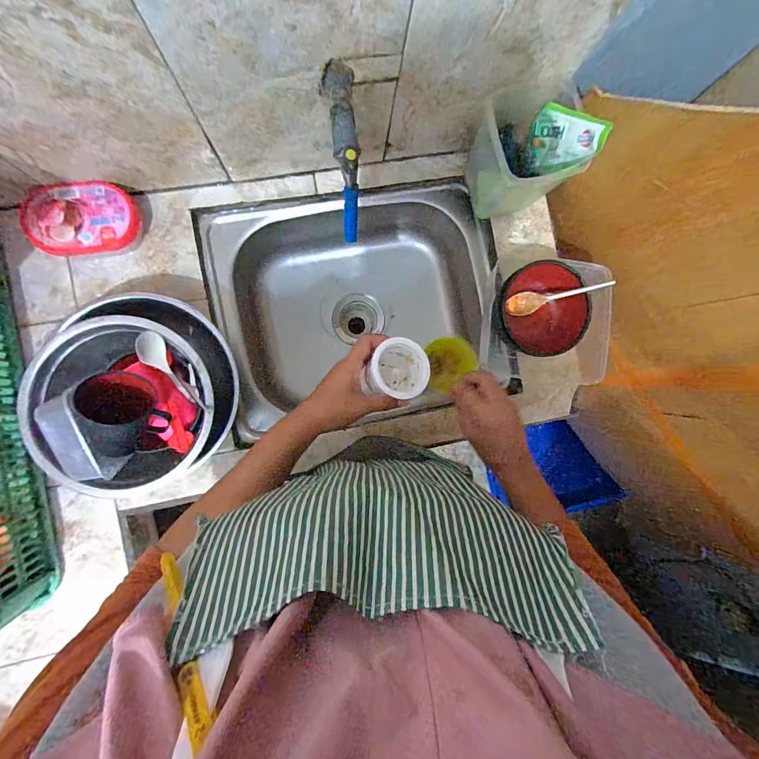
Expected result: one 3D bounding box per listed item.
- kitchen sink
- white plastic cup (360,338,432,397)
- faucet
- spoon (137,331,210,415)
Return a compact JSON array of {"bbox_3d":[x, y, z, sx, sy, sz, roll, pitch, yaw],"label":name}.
[{"bbox_3d":[-0.049,-0.131,0.711,0.452,0.217,0.385,-11,91,-6],"label":"kitchen sink"},{"bbox_3d":[0.022,-0.015,0.478,0.078,0.057,0.071,0,90,-6],"label":"white plastic cup"},{"bbox_3d":[-0.041,-0.268,0.444,0.035,0.078,0.183,-7,105,-6],"label":"faucet"},{"bbox_3d":[-0.285,-0.004,0.515,0.032,0.016,0.141,-26,128,-6],"label":"spoon"}]

